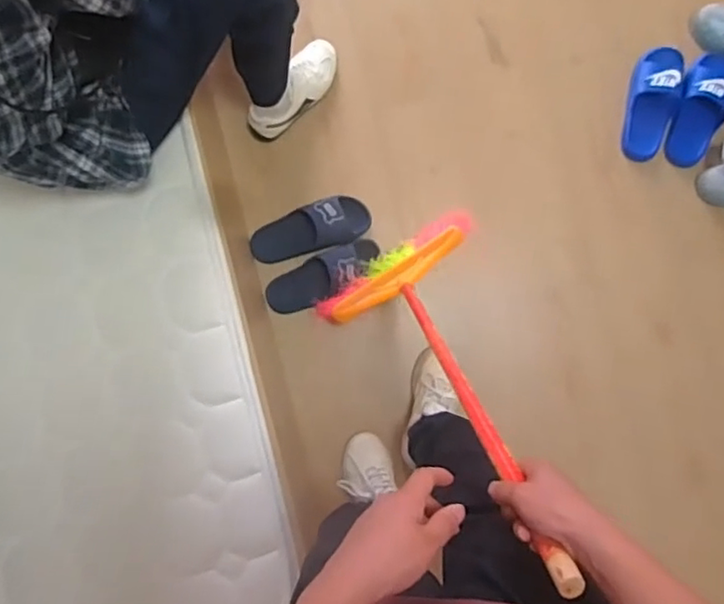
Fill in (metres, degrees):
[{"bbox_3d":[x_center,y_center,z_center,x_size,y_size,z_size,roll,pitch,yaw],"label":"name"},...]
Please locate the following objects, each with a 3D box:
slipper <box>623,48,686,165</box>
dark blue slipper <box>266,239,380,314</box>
[{"bbox_3d":[0.710,-0.492,1.476,0.128,0.074,0.290,17,86,1],"label":"slipper"},{"bbox_3d":[-0.086,-0.055,1.403,0.286,0.066,0.110,-25,86,-2],"label":"dark blue slipper"}]

